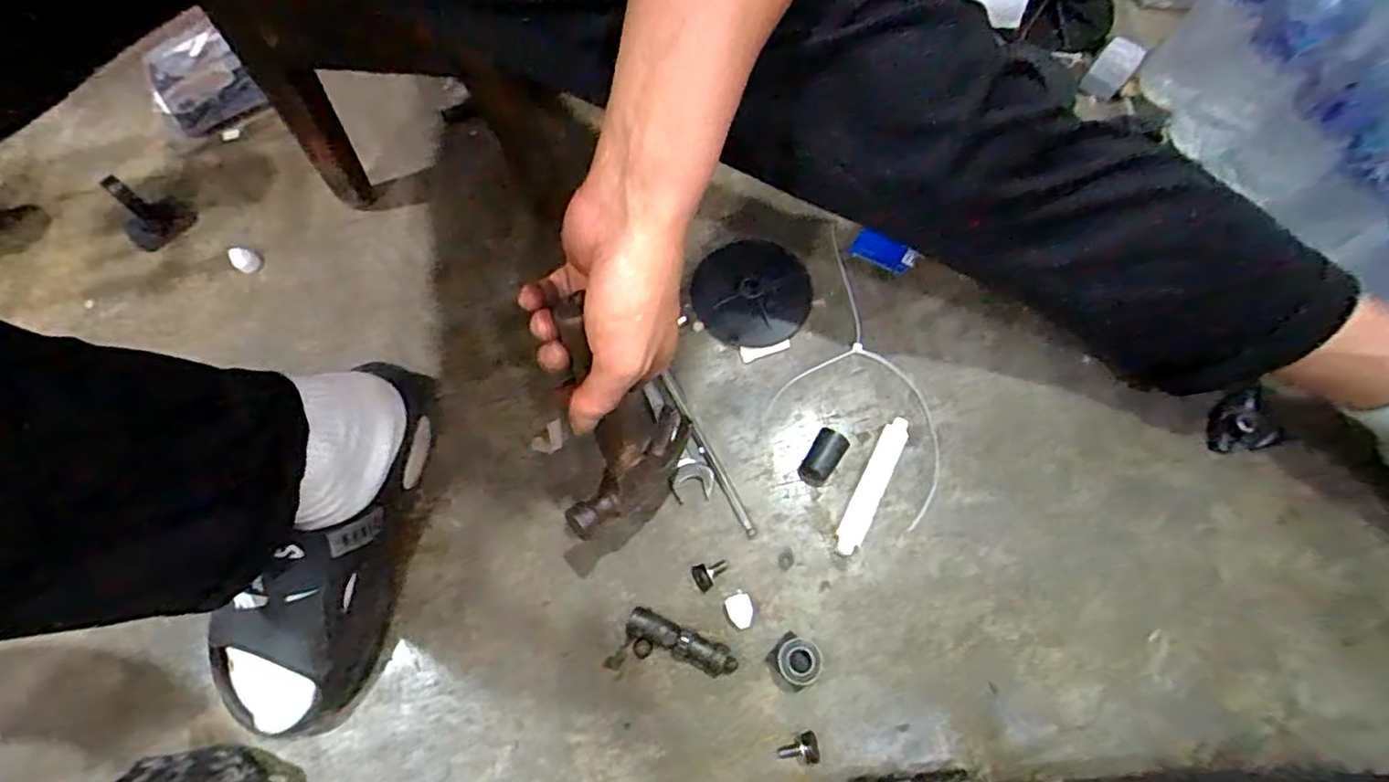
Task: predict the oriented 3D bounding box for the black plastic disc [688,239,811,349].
[{"bbox_3d":[0.051,-0.088,0.578,0.103,0.012,0.096,0,72,1],"label":"black plastic disc"}]

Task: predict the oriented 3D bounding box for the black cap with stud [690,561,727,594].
[{"bbox_3d":[0.012,0.144,0.504,0.028,0.013,0.021,-16,72,-4],"label":"black cap with stud"}]

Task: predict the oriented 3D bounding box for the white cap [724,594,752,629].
[{"bbox_3d":[0.034,0.168,0.491,0.019,0.009,0.025,-11,72,-2],"label":"white cap"}]

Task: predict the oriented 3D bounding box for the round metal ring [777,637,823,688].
[{"bbox_3d":[0.076,0.198,0.474,0.031,0.038,0.032,0,72,1],"label":"round metal ring"}]

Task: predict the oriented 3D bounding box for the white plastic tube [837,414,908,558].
[{"bbox_3d":[0.144,0.076,0.524,0.020,0.015,0.117,26,74,9],"label":"white plastic tube"}]

